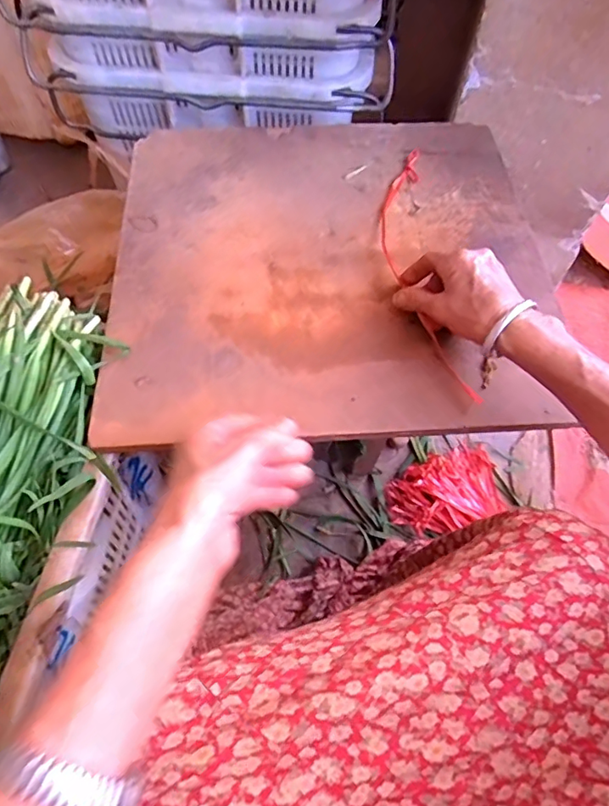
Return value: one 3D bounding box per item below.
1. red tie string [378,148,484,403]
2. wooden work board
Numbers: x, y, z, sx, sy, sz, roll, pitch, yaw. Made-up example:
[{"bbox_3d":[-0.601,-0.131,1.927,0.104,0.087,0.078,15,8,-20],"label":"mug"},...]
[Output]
[{"bbox_3d":[0.115,-0.152,0.553,0.067,0.015,0.350,-4,56,-1],"label":"red tie string"},{"bbox_3d":[0.035,-0.170,0.576,0.447,0.017,0.466,-2,57,-4],"label":"wooden work board"}]

